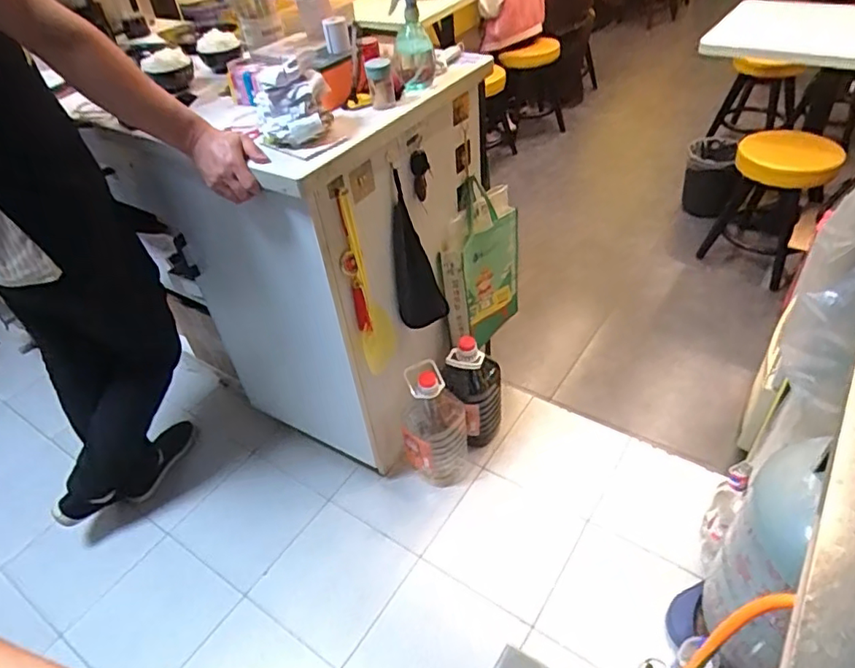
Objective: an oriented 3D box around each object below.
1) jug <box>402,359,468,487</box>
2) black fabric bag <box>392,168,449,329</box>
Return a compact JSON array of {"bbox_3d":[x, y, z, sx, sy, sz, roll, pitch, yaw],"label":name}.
[{"bbox_3d":[0.017,0.227,1.434,0.159,0.305,0.149,-7,42,0],"label":"jug"},{"bbox_3d":[-0.022,-0.170,1.262,0.105,0.340,0.077,-7,42,0],"label":"black fabric bag"}]

